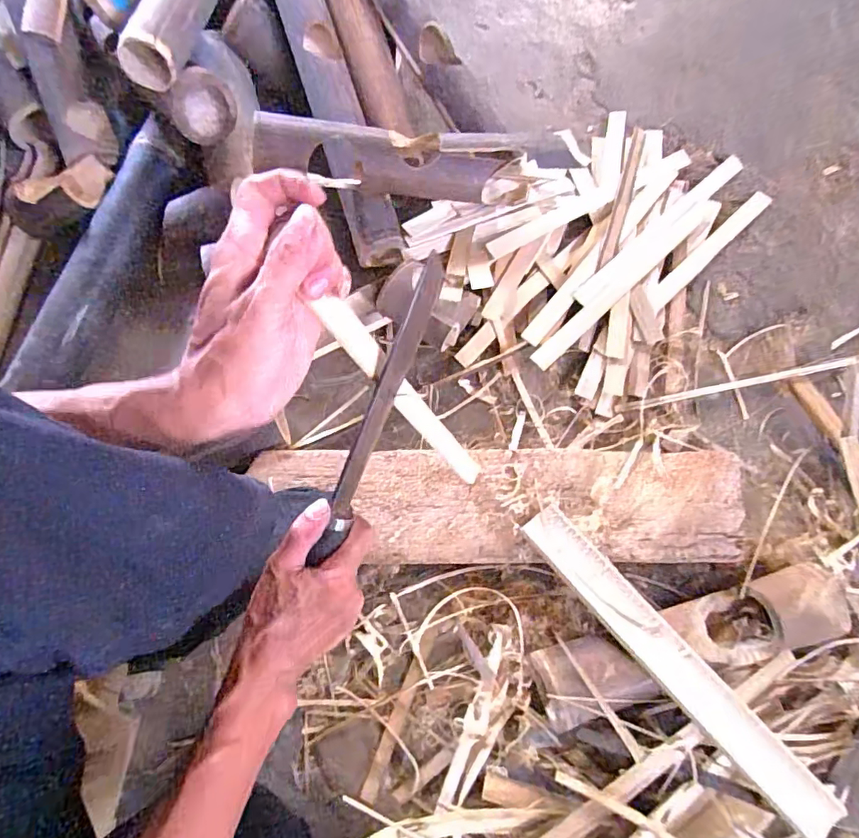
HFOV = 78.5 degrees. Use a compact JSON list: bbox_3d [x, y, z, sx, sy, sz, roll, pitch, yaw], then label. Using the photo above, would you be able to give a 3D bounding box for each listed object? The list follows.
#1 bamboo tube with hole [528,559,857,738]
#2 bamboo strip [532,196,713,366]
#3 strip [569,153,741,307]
[{"bbox_3d":[0.256,0.219,0.514,0.307,0.054,0.067,-16,74,-5],"label":"bamboo tube with hole"},{"bbox_3d":[0.251,-0.177,0.661,0.328,0.011,0.024,-42,78,-12],"label":"bamboo strip"},{"bbox_3d":[0.304,-0.253,0.687,0.333,0.012,0.024,-41,78,-12],"label":"strip"}]

